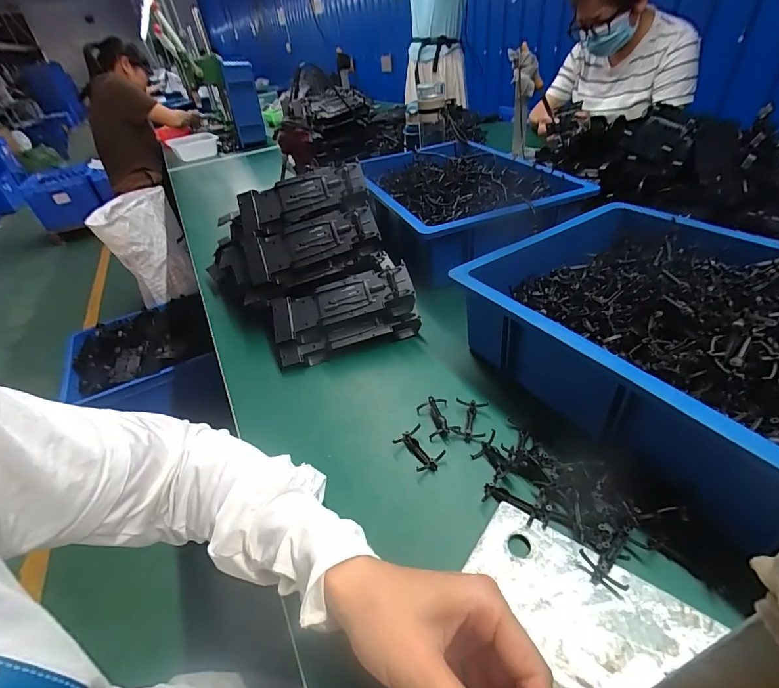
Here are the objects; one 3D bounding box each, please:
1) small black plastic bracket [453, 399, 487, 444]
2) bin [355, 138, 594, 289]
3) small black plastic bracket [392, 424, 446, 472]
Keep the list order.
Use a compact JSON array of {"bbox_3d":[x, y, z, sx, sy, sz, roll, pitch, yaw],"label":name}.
[{"bbox_3d":[0.086,0.082,0.419,0.033,0.013,0.047,4,40,15],"label":"small black plastic bracket"},{"bbox_3d":[0.113,-0.294,0.787,0.352,0.105,0.494,-13,39,-7],"label":"bin"},{"bbox_3d":[0.031,0.108,0.398,0.033,0.015,0.050,-24,41,-19],"label":"small black plastic bracket"}]

